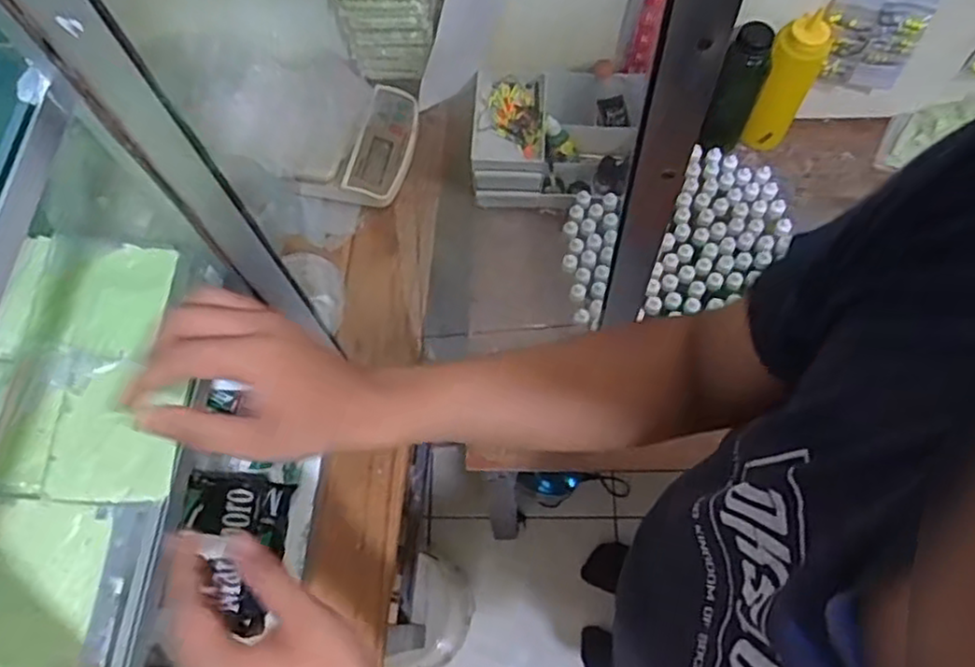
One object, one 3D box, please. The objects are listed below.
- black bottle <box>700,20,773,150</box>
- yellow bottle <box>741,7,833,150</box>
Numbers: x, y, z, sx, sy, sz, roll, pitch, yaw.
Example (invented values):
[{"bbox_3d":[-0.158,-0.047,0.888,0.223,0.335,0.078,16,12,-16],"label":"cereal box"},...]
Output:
[{"bbox_3d":[0.305,-0.295,0.860,0.050,0.175,0.053,0,67,1],"label":"black bottle"},{"bbox_3d":[0.369,-0.307,0.891,0.063,0.178,0.065,37,72,15],"label":"yellow bottle"}]

